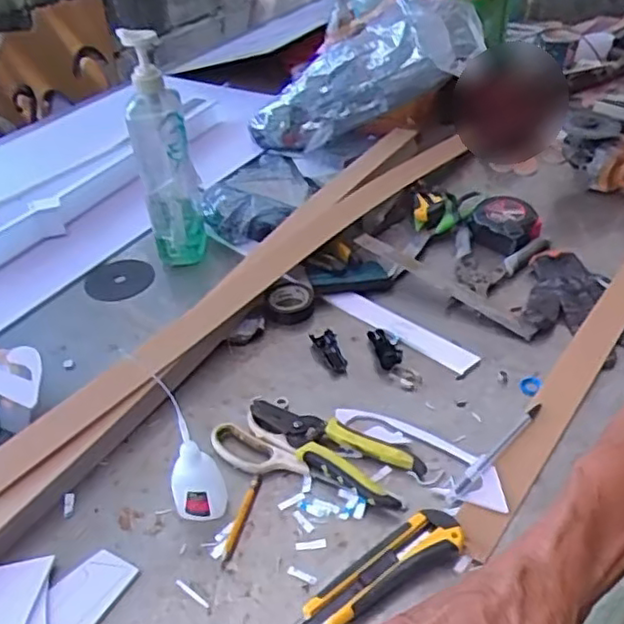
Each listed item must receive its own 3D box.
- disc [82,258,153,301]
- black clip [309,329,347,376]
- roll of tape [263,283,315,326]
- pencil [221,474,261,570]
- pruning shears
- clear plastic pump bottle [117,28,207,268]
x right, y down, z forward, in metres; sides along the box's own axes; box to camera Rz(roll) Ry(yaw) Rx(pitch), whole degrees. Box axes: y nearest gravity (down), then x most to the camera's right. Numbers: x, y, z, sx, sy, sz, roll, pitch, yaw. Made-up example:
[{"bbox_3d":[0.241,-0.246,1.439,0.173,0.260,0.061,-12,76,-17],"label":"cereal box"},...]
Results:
[{"bbox_3d":[-0.252,-0.042,0.852,0.082,0.006,0.083,-3,43,3],"label":"disc"},{"bbox_3d":[0.017,0.044,0.716,0.031,0.010,0.066,-12,39,-10],"label":"black clip"},{"bbox_3d":[-0.027,-0.010,0.777,0.060,0.018,0.060,-3,38,2],"label":"roll of tape"},{"bbox_3d":[-0.060,0.173,0.557,0.010,0.008,0.093,5,39,12],"label":"pencil"},{"bbox_3d":[0.018,0.122,0.604,0.169,0.021,0.059,25,47,32],"label":"pruning shears"},{"bbox_3d":[-0.182,-0.191,0.802,0.063,0.286,0.095,-11,39,-8],"label":"clear plastic pump bottle"}]

